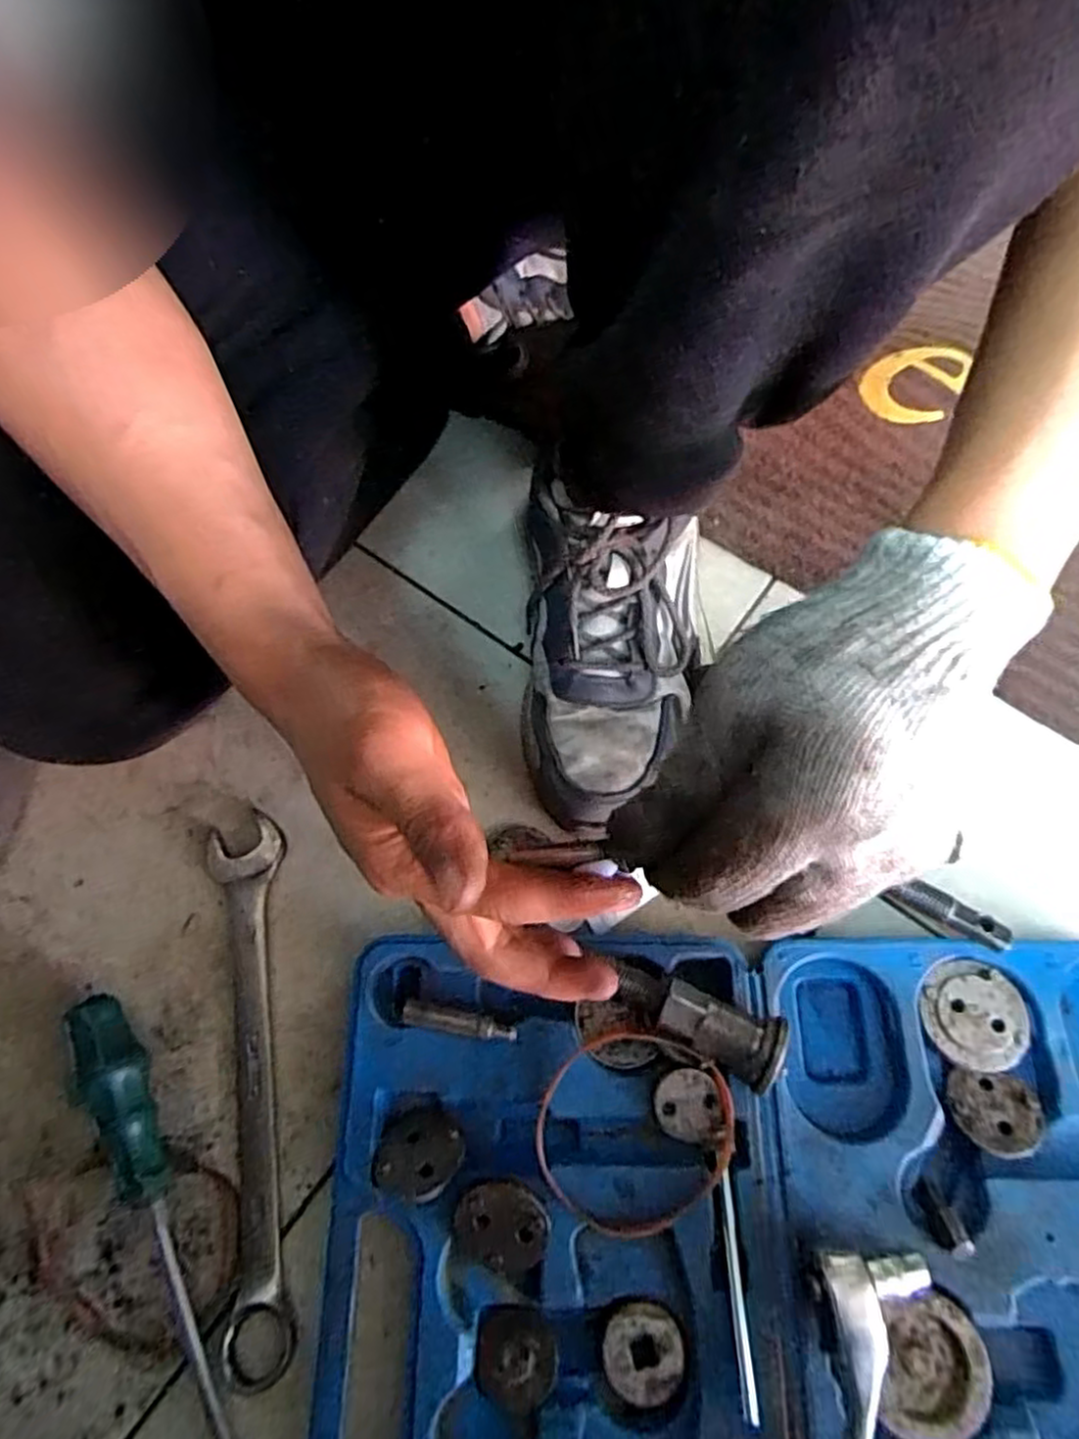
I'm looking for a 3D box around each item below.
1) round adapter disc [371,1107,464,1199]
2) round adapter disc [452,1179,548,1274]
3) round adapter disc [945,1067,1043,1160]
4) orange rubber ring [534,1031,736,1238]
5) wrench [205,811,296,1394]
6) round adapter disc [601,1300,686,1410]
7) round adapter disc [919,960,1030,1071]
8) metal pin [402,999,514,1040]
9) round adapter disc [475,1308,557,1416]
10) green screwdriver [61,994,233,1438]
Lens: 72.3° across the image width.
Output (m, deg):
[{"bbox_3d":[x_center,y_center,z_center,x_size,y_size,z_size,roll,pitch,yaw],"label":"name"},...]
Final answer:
[{"bbox_3d":[-0.056,0.196,0.335,0.041,0.006,0.032,-12,69,-3],"label":"round adapter disc"},{"bbox_3d":[-0.016,0.220,0.320,0.034,0.013,0.039,-42,73,-13],"label":"round adapter disc"},{"bbox_3d":[0.214,0.184,0.346,0.039,0.008,0.035,1,69,3],"label":"round adapter disc"},{"bbox_3d":[0.043,0.185,0.334,0.084,0.010,0.086,-1,69,2],"label":"orange rubber ring"},{"bbox_3d":[-0.147,0.176,0.372,0.038,0.010,0.251,-10,69,-2],"label":"wrench"},{"bbox_3d":[0.044,0.267,0.310,0.033,0.004,0.034,-1,69,2],"label":"round adapter disc"},{"bbox_3d":[0.212,0.143,0.358,0.047,0.004,0.049,-1,69,2],"label":"round adapter disc"},{"bbox_3d":[-0.038,0.143,0.351,0.053,0.016,0.011,9,69,6],"label":"metal pin"},{"bbox_3d":[-0.010,0.272,0.314,0.033,0.004,0.032,-1,69,2],"label":"round adapter disc"},{"bbox_3d":[-0.167,0.241,0.332,0.026,0.032,0.240,-27,70,-8],"label":"green screwdriver"}]

